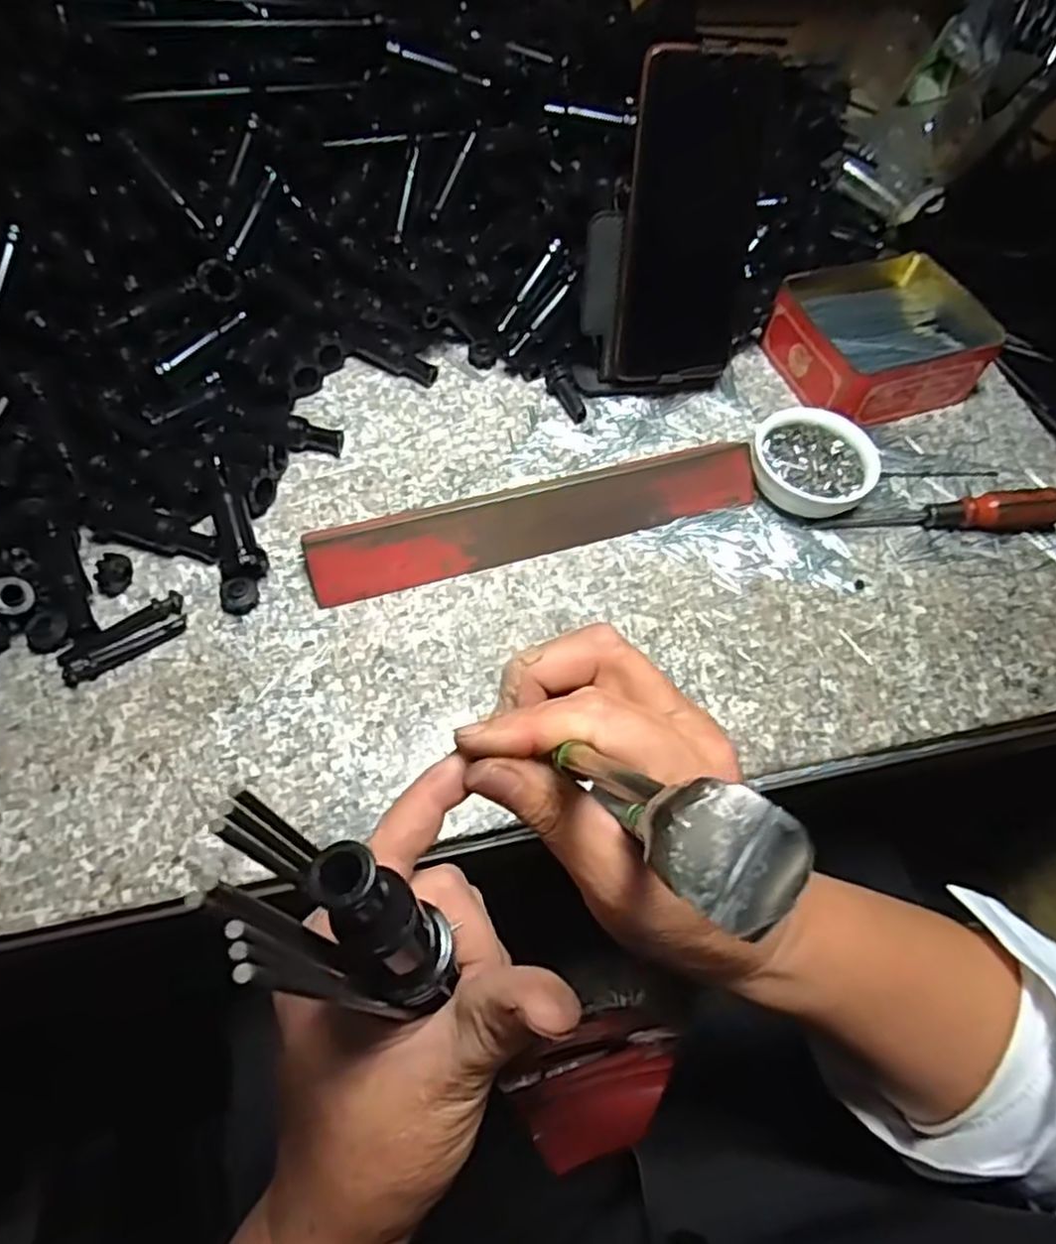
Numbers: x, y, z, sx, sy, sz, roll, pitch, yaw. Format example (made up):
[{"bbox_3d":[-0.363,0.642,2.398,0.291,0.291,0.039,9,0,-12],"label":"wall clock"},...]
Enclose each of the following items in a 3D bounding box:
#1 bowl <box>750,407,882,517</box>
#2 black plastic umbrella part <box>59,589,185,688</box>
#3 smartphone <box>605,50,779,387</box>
[{"bbox_3d":[0.169,-0.093,0.443,0.071,0.028,0.062,35,63,15],"label":"bowl"},{"bbox_3d":[-0.196,0.007,0.361,0.060,0.007,0.022,-31,66,-20],"label":"black plastic umbrella part"},{"bbox_3d":[0.093,-0.222,0.427,0.081,0.171,0.013,-4,35,-13],"label":"smartphone"}]

